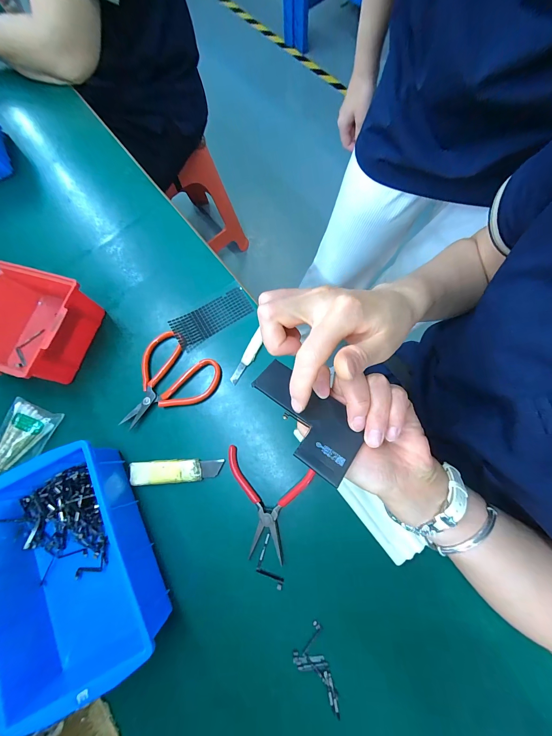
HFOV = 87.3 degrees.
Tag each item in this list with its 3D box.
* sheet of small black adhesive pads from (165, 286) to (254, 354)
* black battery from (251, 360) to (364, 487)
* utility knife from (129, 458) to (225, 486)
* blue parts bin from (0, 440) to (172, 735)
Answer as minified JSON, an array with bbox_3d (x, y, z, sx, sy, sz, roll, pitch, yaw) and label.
[{"bbox_3d":[-0.084,-0.066,0.377,0.103,0.006,0.044,-31,81,-5],"label":"sheet of small black adhesive pads"},{"bbox_3d":[0.020,0.037,0.223,0.092,0.004,0.056,34,59,13],"label":"black battery"},{"bbox_3d":[-0.113,0.116,0.327,0.104,0.011,0.024,-5,74,3],"label":"utility knife"},{"bbox_3d":[-0.204,0.192,0.281,0.137,0.060,0.202,-26,75,-7],"label":"blue parts bin"}]

